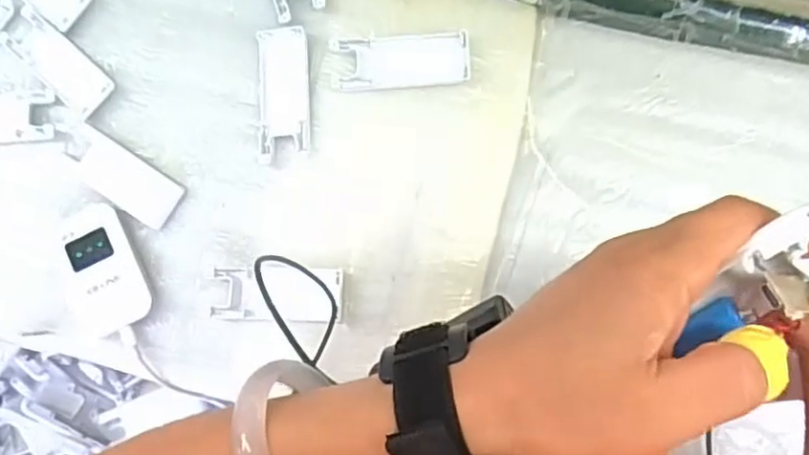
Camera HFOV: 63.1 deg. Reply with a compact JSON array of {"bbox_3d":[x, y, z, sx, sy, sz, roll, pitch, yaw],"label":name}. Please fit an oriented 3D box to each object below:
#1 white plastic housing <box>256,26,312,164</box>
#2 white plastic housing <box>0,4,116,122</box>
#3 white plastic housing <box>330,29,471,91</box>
[{"bbox_3d":[-0.095,-0.106,0.522,0.043,0.008,0.104,-2,85,5],"label":"white plastic housing"},{"bbox_3d":[-0.287,-0.137,0.545,0.105,0.004,0.040,42,90,7],"label":"white plastic housing"},{"bbox_3d":[-0.002,-0.129,0.517,0.104,0.015,0.043,-2,85,5],"label":"white plastic housing"}]

